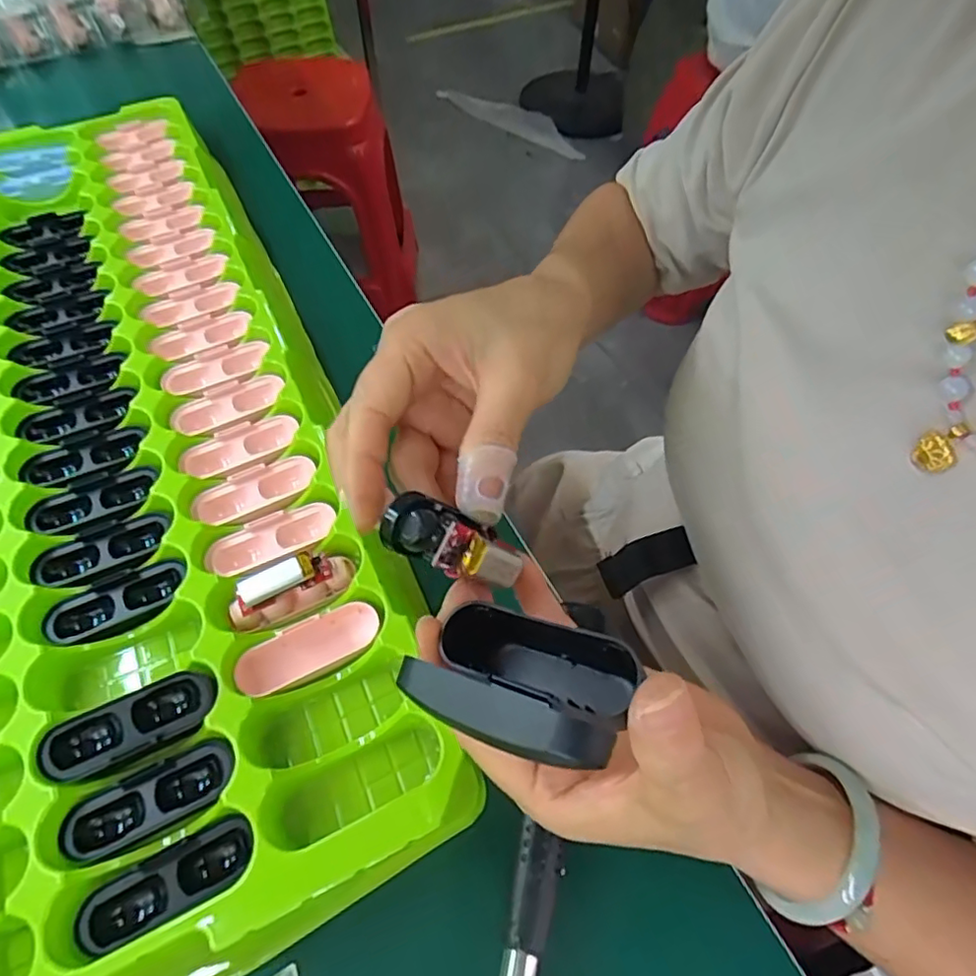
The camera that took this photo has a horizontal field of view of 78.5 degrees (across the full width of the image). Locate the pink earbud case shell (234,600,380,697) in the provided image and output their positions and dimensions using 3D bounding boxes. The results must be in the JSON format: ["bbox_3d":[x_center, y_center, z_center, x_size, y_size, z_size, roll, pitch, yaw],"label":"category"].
[{"bbox_3d":[-0.082,0.074,0.274,0.065,0.017,0.023,-25,62,-15],"label":"pink earbud case shell"}]

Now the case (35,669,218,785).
[{"bbox_3d":[-0.145,0.098,0.245,0.065,0.018,0.023,-23,62,-14],"label":"case"}]

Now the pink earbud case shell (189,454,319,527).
[{"bbox_3d":[-0.124,0.001,0.317,0.064,0.009,0.024,-27,63,-16],"label":"pink earbud case shell"}]

